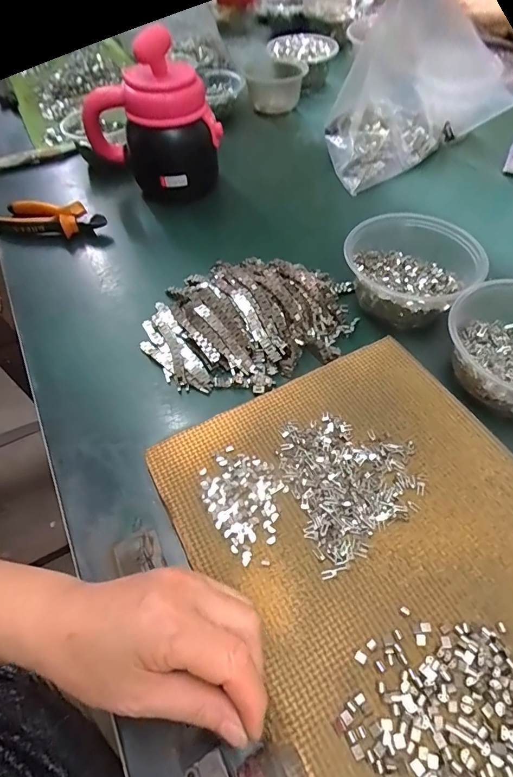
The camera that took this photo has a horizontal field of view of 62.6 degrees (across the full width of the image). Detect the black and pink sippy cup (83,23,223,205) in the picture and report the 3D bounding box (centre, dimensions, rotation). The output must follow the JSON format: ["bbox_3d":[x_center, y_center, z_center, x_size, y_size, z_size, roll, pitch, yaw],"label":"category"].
[{"bbox_3d":[-0.140,-0.354,0.567,0.166,0.185,0.108,-21,55,-10],"label":"black and pink sippy cup"}]

